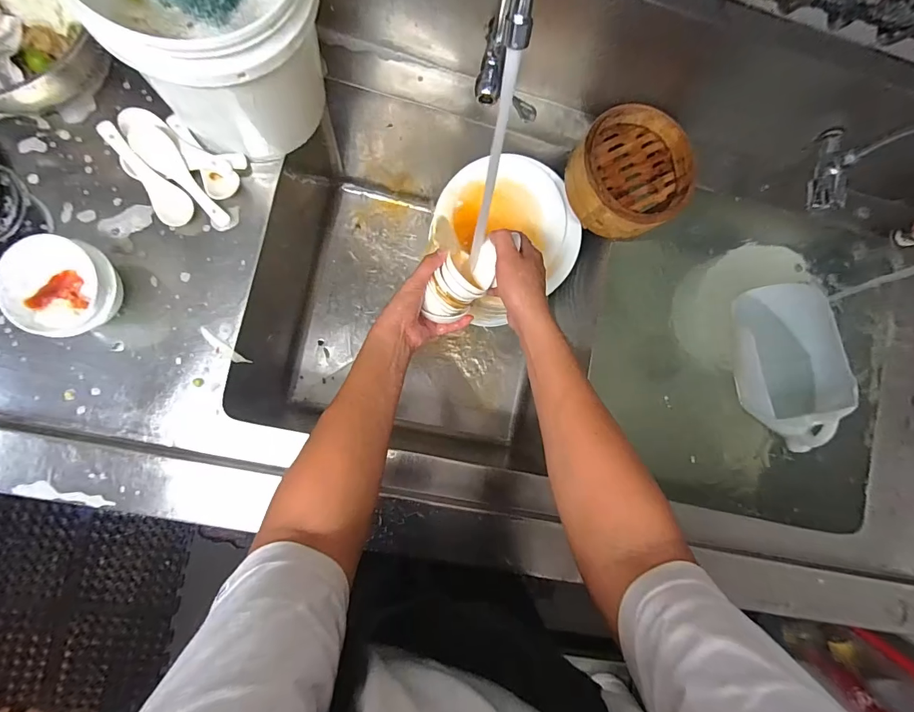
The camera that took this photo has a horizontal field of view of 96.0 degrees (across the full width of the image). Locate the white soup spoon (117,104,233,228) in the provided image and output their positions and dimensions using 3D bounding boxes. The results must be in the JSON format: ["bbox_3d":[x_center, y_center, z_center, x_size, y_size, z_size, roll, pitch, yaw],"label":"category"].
[{"bbox_3d":[-0.359,-0.239,0.519,0.046,0.029,0.174,-33,93,-7],"label":"white soup spoon"}]

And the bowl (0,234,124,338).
[{"bbox_3d":[-0.446,-0.076,0.482,0.115,0.070,0.107,0,88,-7],"label":"bowl"}]

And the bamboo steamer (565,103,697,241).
[{"bbox_3d":[0.243,-0.257,0.583,0.159,0.055,0.161,0,89,-8],"label":"bamboo steamer"}]

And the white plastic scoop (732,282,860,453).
[{"bbox_3d":[0.488,0.024,0.601,0.122,0.073,0.250,-18,91,-8],"label":"white plastic scoop"}]

